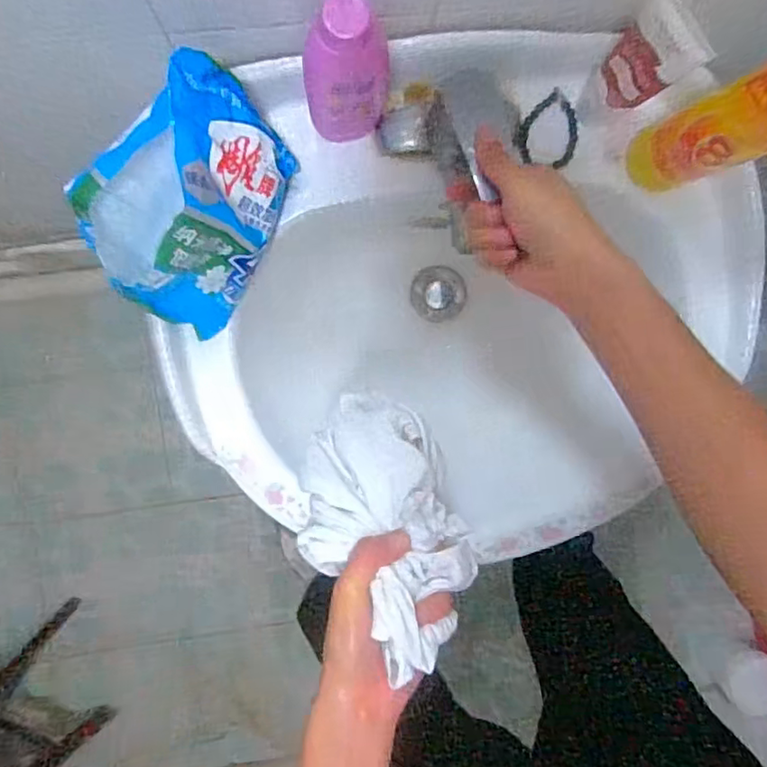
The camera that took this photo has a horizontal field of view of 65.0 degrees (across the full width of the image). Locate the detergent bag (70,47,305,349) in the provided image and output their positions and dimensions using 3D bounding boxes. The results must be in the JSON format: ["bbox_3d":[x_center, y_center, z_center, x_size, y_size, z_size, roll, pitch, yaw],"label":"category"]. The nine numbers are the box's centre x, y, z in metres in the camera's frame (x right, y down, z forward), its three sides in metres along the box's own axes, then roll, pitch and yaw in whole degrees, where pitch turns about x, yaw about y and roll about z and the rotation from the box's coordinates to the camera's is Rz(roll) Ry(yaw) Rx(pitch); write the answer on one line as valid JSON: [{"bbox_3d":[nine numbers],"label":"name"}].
[{"bbox_3d":[-0.146,-0.139,0.463,0.114,0.125,0.176,32,89,-5],"label":"detergent bag"}]

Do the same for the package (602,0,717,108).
[{"bbox_3d":[0.193,-0.240,0.468,0.015,0.150,0.056,-29,94,-3],"label":"package"}]

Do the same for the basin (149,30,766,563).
[{"bbox_3d":[0.071,-0.066,0.614,0.540,0.188,0.453,-2,92,-5],"label":"basin"}]

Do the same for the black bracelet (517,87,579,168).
[{"bbox_3d":[0.154,-0.227,0.543,0.053,0.012,0.060,37,89,-5],"label":"black bracelet"}]

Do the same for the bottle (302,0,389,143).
[{"bbox_3d":[-0.025,-0.232,0.445,0.061,0.154,0.060,7,91,-5],"label":"bottle"}]

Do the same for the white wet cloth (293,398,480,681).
[{"bbox_3d":[0.000,0.096,0.426,0.111,0.085,0.163,-28,94,-3],"label":"white wet cloth"}]

